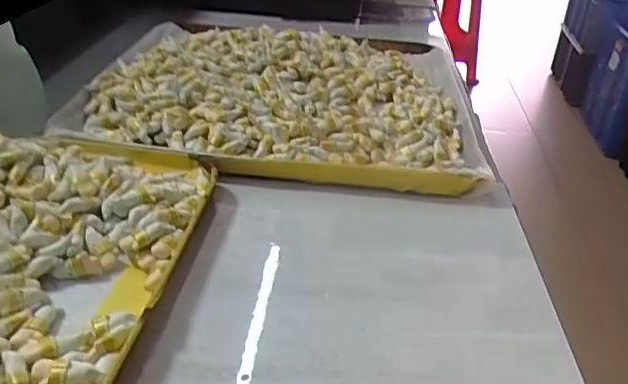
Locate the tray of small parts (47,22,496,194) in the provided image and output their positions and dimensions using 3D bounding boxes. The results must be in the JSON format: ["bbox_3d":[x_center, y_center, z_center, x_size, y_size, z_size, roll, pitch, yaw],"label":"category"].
[{"bbox_3d":[-0.018,-0.080,0.412,0.245,0.020,0.252,8,31,1],"label":"tray of small parts"}]

